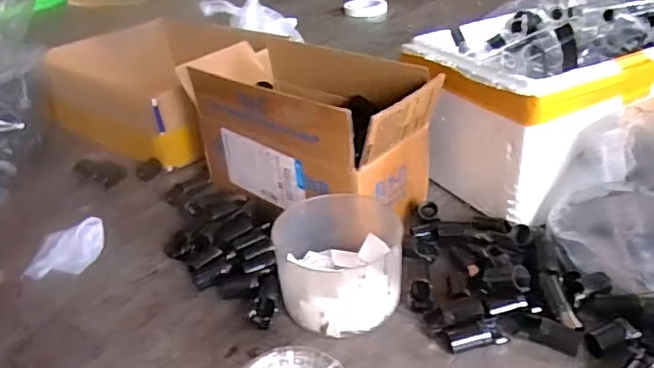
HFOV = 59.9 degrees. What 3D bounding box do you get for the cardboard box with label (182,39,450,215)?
[{"bbox_3d":[-0.015,-0.056,0.642,0.256,0.147,0.140,24,42,39],"label":"cardboard box with label"}]

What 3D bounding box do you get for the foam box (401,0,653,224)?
[{"bbox_3d":[0.276,-0.119,0.686,0.322,0.171,0.227,-19,34,-22],"label":"foam box"}]

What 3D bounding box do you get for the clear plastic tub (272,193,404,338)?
[{"bbox_3d":[0.011,0.069,0.530,0.111,0.072,0.125,-6,31,-2],"label":"clear plastic tub"}]

